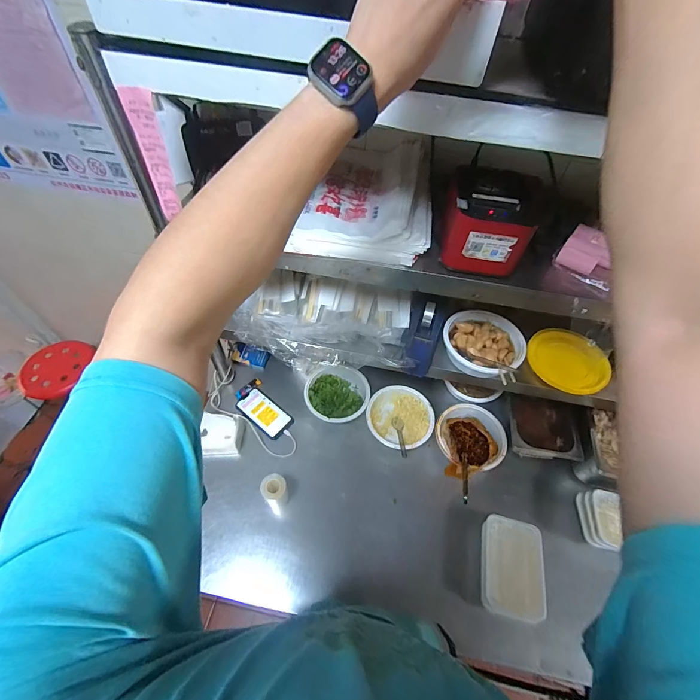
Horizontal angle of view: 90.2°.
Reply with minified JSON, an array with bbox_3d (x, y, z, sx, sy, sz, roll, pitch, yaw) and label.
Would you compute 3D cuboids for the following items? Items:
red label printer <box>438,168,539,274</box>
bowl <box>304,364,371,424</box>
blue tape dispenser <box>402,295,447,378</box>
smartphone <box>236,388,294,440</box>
[{"bbox_3d":[0.227,-0.218,0.577,0.137,0.099,0.168,11,55,8],"label":"red label printer"},{"bbox_3d":[-0.035,0.121,0.954,0.166,0.056,0.178,0,54,0],"label":"bowl"},{"bbox_3d":[0.161,-0.039,0.749,0.078,0.091,0.189,14,68,10],"label":"blue tape dispenser"},{"bbox_3d":[-0.232,0.172,0.950,0.156,0.015,0.084,36,62,23],"label":"smartphone"}]

